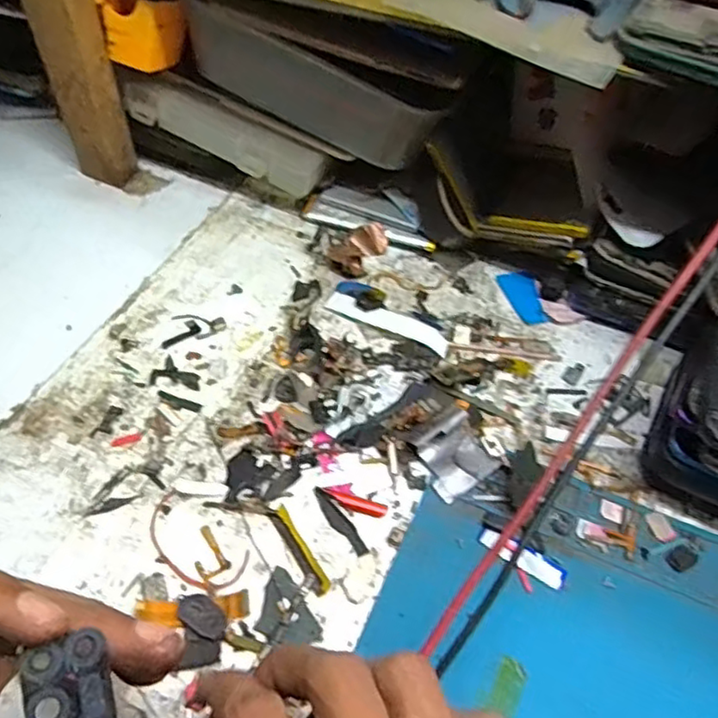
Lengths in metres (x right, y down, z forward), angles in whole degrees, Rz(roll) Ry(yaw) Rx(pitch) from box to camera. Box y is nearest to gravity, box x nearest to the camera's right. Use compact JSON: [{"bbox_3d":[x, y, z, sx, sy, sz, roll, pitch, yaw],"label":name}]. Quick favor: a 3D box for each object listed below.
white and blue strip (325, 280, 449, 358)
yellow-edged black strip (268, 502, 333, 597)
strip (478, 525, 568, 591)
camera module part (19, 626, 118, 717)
[{"bbox_3d":[0.019,-0.025,0.352,0.071,0.005,0.027,23,54,14],"label":"white and blue strip"},{"bbox_3d":[-0.025,0.079,0.267,0.007,0.004,0.042,-26,58,-22],"label":"yellow-edged black strip"},{"bbox_3d":[0.068,0.082,0.267,0.038,0.004,0.011,27,55,17],"label":"strip"},{"bbox_3d":[-0.064,0.077,0.141,0.017,0.004,0.027,-10,82,-28],"label":"camera module part"}]

